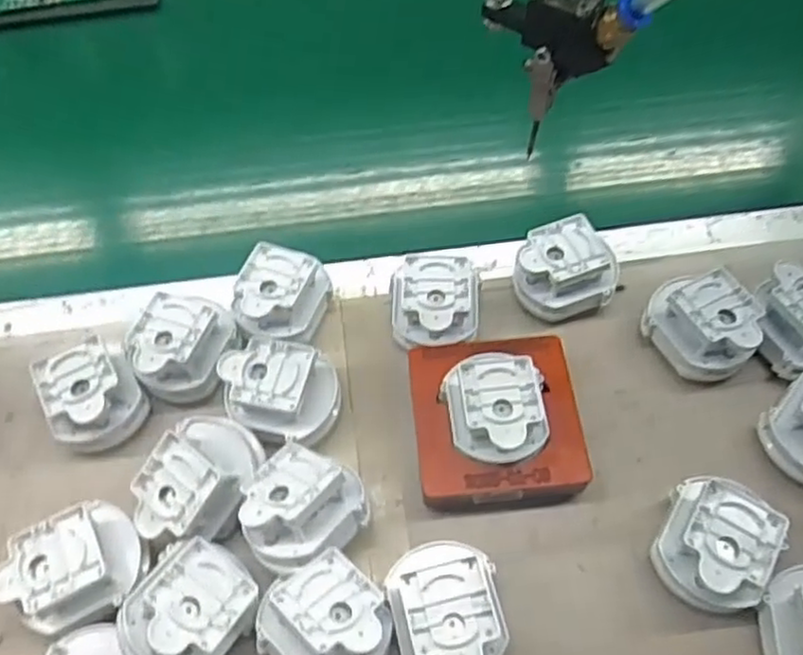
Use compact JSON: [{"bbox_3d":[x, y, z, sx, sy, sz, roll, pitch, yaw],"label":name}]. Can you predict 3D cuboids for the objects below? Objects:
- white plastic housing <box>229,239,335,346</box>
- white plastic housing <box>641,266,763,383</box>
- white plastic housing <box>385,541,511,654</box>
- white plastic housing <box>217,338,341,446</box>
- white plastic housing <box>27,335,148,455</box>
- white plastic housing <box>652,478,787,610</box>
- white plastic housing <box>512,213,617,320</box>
[{"bbox_3d":[-0.081,-0.017,0.479,0.053,0.050,0.059,15,62,9],"label":"white plastic housing"},{"bbox_3d":[0.197,-0.001,0.461,0.052,0.052,0.068,-31,64,-15],"label":"white plastic housing"},{"bbox_3d":[0.024,0.153,0.377,0.057,0.048,0.068,-9,58,-5],"label":"white plastic housing"},{"bbox_3d":[-0.076,0.043,0.442,0.069,0.047,0.056,13,62,8],"label":"white plastic housing"},{"bbox_3d":[-0.193,0.045,0.445,0.053,0.051,0.053,-25,63,-12],"label":"white plastic housing"},{"bbox_3d":[0.172,0.123,0.392,0.053,0.051,0.063,24,64,14],"label":"white plastic housing"},{"bbox_3d":[0.112,-0.038,0.485,0.063,0.047,0.054,-19,62,-9],"label":"white plastic housing"}]

